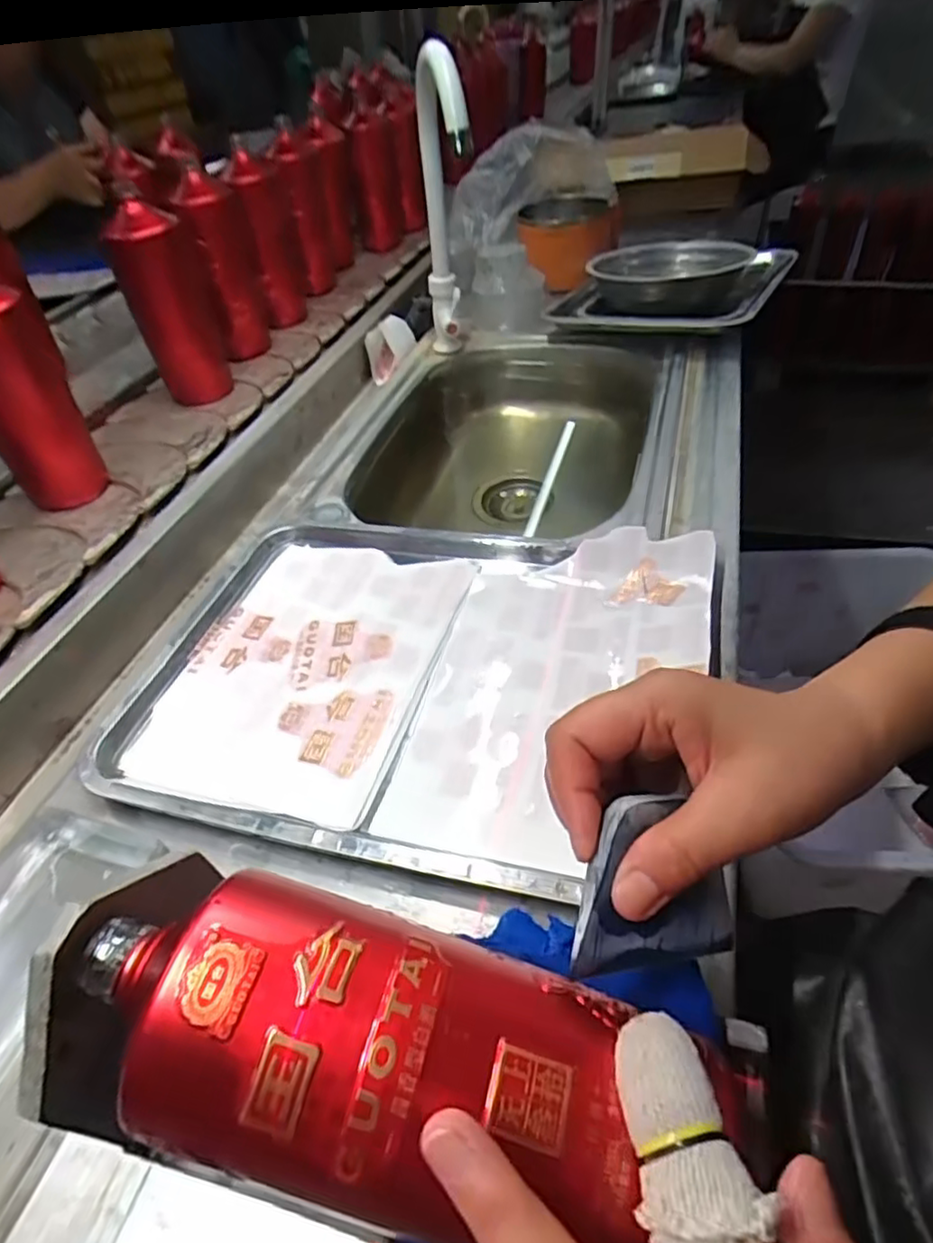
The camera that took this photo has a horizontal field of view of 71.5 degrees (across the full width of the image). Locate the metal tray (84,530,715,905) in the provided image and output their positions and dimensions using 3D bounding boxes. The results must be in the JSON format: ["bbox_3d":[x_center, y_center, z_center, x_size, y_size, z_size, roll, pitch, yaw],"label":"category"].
[{"bbox_3d":[-0.035,0.027,0.457,0.384,0.040,0.298,11,45,10],"label":"metal tray"}]

